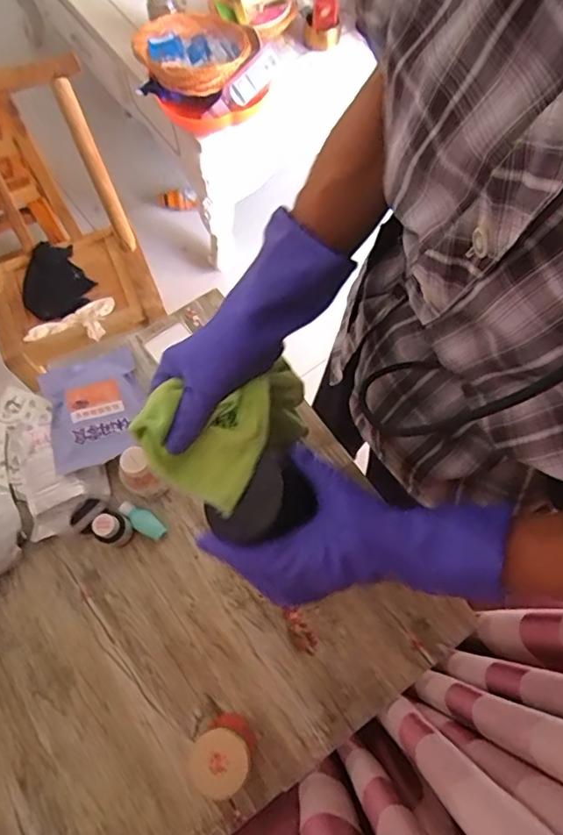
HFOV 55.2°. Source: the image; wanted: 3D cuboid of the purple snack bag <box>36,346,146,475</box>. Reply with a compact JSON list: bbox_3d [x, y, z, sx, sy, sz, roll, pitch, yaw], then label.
[{"bbox_3d":[-0.299,-0.023,0.862,0.149,0.026,0.222,-18,53,-13],"label":"purple snack bag"}]

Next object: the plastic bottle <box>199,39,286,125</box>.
[{"bbox_3d":[-0.082,-0.691,1.127,0.197,0.043,0.060,-35,72,16],"label":"plastic bottle"}]

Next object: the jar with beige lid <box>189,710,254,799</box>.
[{"bbox_3d":[-0.072,0.414,0.669,0.065,0.117,0.064,0,70,0],"label":"jar with beige lid"}]

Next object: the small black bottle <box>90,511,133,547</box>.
[{"bbox_3d":[-0.246,0.157,0.773,0.046,0.069,0.045,0,70,0],"label":"small black bottle"}]

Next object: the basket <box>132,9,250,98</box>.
[{"bbox_3d":[-0.187,-0.781,1.132,0.220,0.064,0.239,0,70,0],"label":"basket"}]

